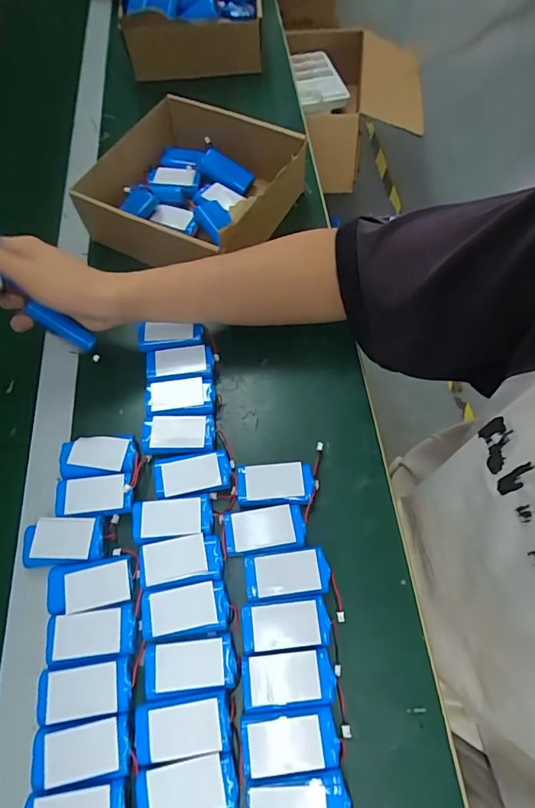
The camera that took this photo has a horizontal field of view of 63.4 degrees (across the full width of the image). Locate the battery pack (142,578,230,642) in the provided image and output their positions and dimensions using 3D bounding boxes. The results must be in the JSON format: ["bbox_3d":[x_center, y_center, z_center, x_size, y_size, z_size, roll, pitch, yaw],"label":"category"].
[{"bbox_3d":[-0.067,0.163,0.344,0.069,0.006,0.036,-9,65,-1],"label":"battery pack"}]

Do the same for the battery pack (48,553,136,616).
[{"bbox_3d":[-0.146,0.148,0.355,0.069,0.011,0.038,-10,65,-1],"label":"battery pack"}]

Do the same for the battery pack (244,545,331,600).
[{"bbox_3d":[0.016,0.140,0.357,0.068,0.014,0.035,-7,65,0],"label":"battery pack"}]

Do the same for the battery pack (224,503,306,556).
[{"bbox_3d":[-0.003,0.108,0.372,0.067,0.012,0.037,-9,65,-1],"label":"battery pack"}]

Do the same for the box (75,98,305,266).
[{"bbox_3d":[-0.083,-0.261,0.519,0.213,0.083,0.208,25,69,14],"label":"box"}]

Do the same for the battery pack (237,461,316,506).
[{"bbox_3d":[0.007,0.072,0.389,0.068,0.015,0.037,-4,65,2],"label":"battery pack"}]

